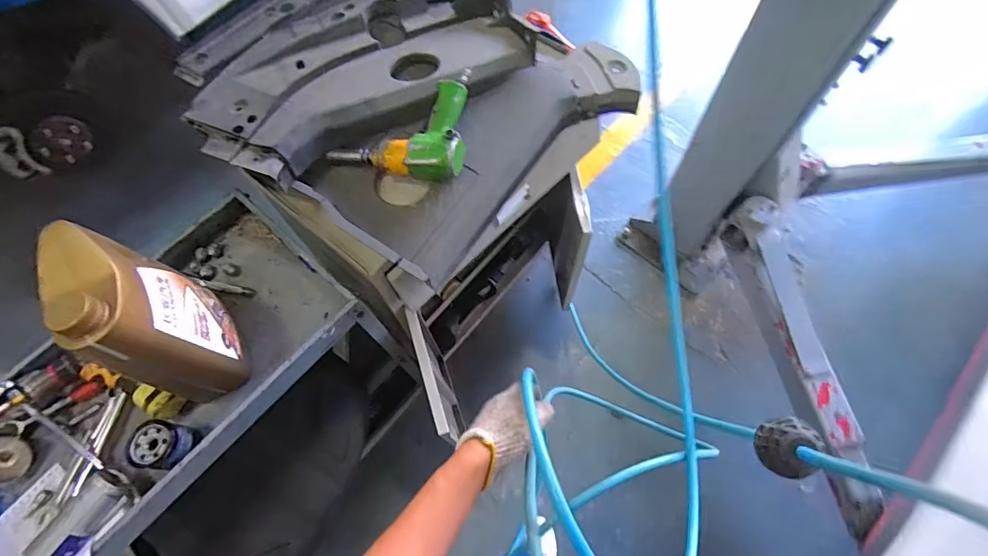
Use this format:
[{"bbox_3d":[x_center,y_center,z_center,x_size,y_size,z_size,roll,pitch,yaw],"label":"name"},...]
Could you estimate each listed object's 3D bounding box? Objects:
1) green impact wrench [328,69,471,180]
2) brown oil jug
[{"bbox_3d":[-0.168,-0.278,0.885,0.249,0.080,0.202,5,66,6],"label":"green impact wrench"},{"bbox_3d":[-0.506,0.059,0.718,0.114,0.320,0.189,-27,66,-9],"label":"brown oil jug"}]

